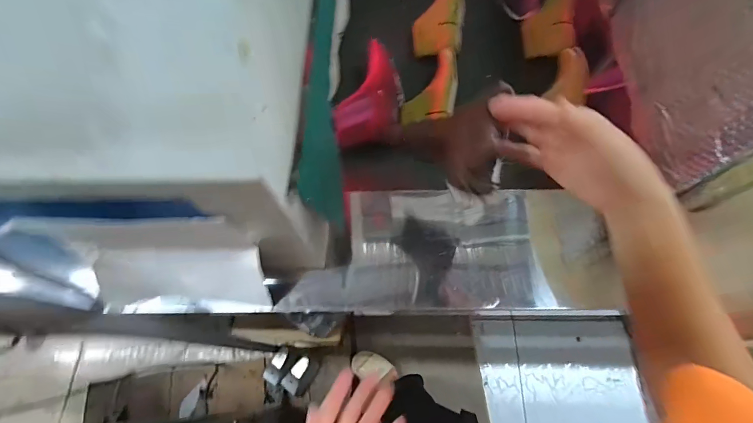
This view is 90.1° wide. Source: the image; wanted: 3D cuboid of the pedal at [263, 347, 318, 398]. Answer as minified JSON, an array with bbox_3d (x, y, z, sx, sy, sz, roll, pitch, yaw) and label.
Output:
[{"bbox_3d":[-0.273,0.507,1.201,0.146,0.095,0.126,23,70,11],"label":"pedal"}]

